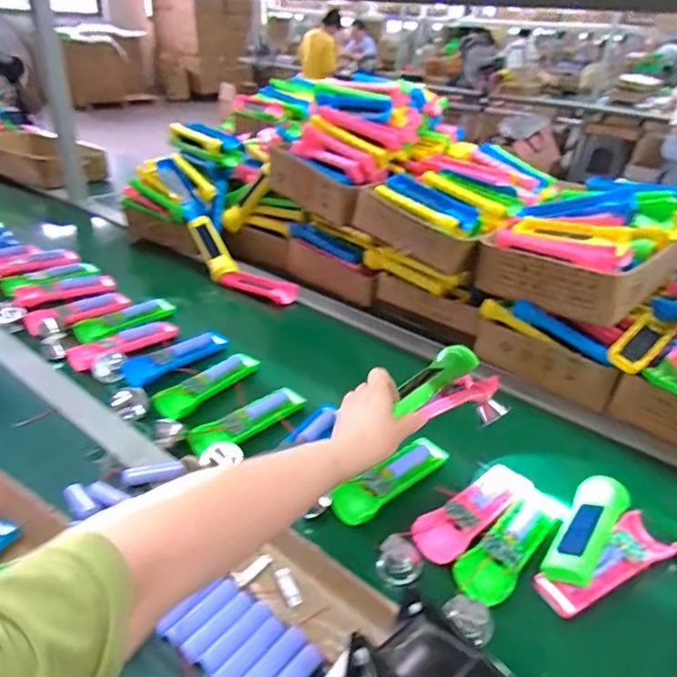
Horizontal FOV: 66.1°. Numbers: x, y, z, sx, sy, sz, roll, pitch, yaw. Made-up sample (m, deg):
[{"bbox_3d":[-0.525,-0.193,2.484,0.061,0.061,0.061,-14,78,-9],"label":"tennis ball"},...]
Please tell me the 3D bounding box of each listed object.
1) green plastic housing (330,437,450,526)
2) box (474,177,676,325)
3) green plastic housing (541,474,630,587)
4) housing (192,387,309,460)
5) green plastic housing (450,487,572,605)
[{"bbox_3d":[0.060,0.157,0.594,0.162,0.020,0.046,-26,41,-37],"label":"green plastic housing"},{"bbox_3d":[0.404,-0.157,0.803,0.344,0.136,0.213,-22,39,-33],"label":"box"},{"bbox_3d":[0.256,0.193,0.532,0.046,0.021,0.156,23,38,31],"label":"green plastic housing"},{"bbox_3d":[-0.113,0.105,0.671,0.159,0.027,0.034,-23,40,-34],"label":"housing"},{"bbox_3d":[0.179,0.206,0.527,0.177,0.018,0.050,-25,40,-36],"label":"green plastic housing"}]

